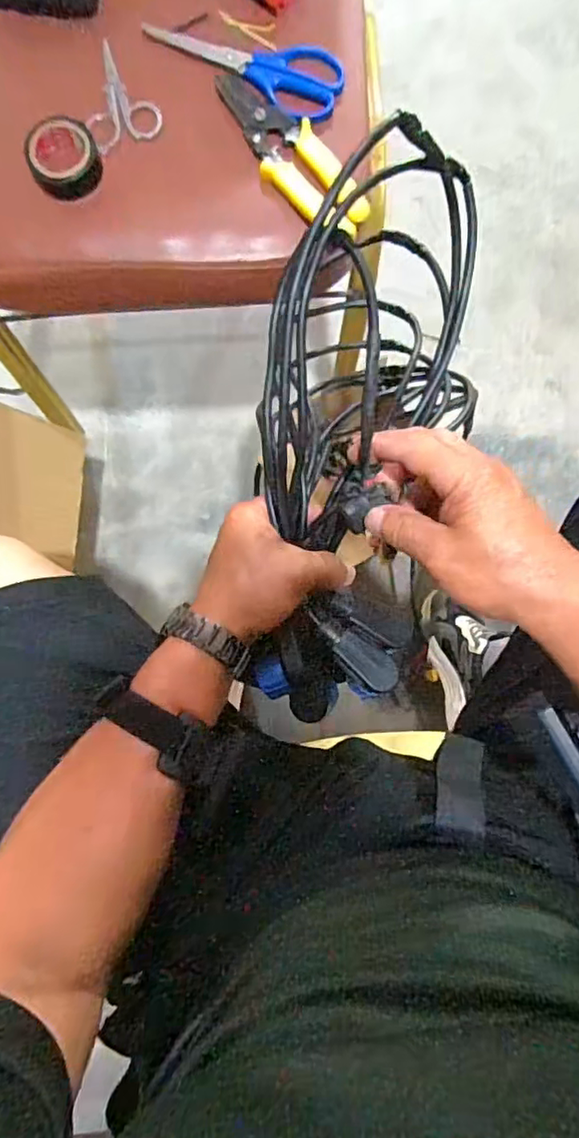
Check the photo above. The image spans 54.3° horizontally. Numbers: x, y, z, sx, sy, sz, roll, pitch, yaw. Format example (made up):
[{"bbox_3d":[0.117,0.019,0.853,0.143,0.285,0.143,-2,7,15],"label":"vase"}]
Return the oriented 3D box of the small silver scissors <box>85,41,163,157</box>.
[{"bbox_3d":[-0.136,-0.370,0.442,0.055,0.014,0.075,-22,85,-4],"label":"small silver scissors"}]

